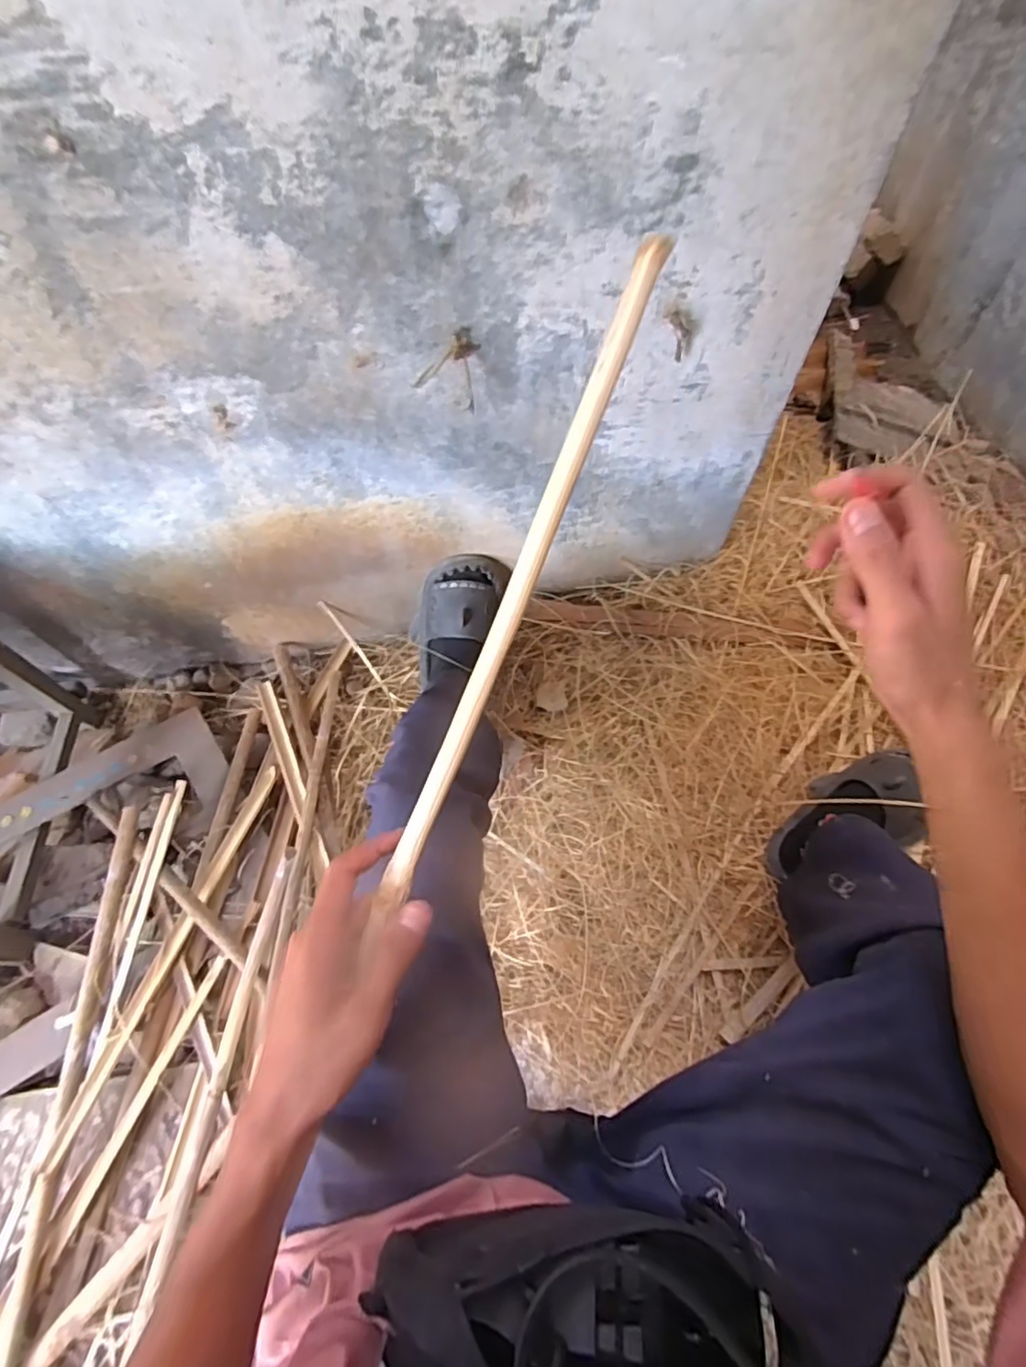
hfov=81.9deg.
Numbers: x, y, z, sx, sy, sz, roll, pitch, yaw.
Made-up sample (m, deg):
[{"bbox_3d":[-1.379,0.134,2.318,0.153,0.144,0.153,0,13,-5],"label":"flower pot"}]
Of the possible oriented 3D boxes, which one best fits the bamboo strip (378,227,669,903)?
[{"bbox_3d":[0.007,-0.069,0.369,0.018,0.011,0.432,22,91,12],"label":"bamboo strip"}]

